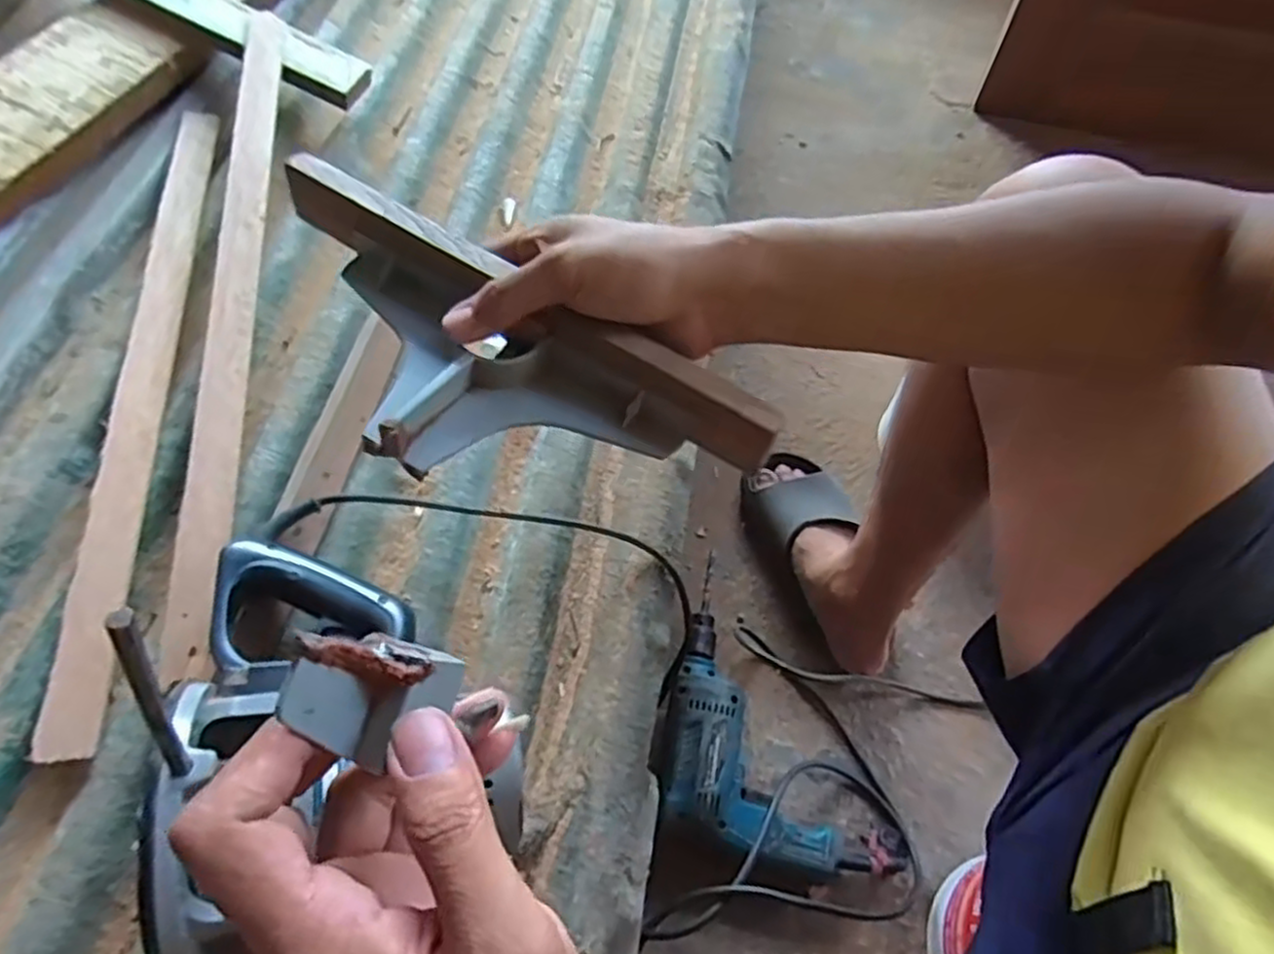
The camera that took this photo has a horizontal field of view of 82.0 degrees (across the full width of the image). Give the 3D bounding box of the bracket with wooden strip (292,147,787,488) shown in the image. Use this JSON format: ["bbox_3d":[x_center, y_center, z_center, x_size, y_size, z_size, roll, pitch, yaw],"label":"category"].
[{"bbox_3d":[-0.084,-0.055,0.370,0.290,0.037,0.120,29,64,10],"label":"bracket with wooden strip"}]

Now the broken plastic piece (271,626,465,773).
[{"bbox_3d":[-0.078,0.063,0.215,0.023,0.050,0.035,22,91,46],"label":"broken plastic piece"}]

